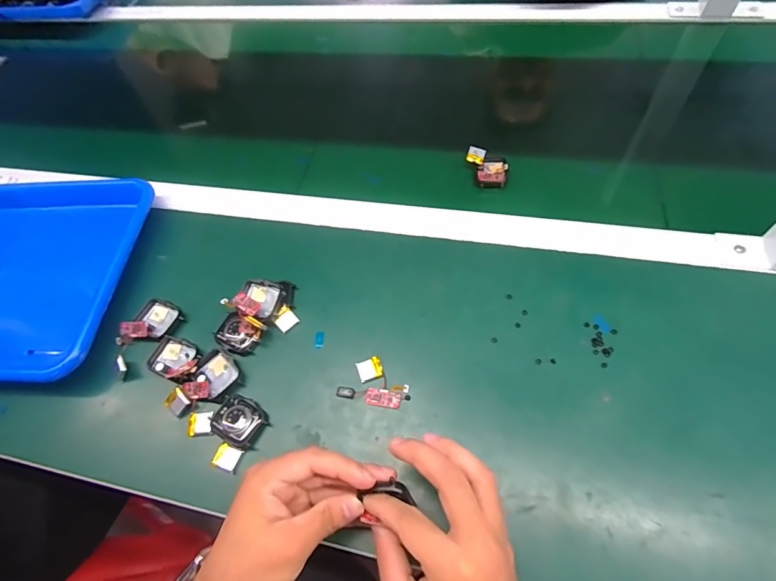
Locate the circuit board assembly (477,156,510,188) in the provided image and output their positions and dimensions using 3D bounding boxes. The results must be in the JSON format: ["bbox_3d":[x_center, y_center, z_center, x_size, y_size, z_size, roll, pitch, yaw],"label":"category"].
[{"bbox_3d":[0.123,-0.139,0.497,0.032,0.010,0.044,11,62,14],"label":"circuit board assembly"}]

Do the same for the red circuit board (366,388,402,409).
[{"bbox_3d":[-0.004,0.094,0.372,0.031,0.004,0.015,4,60,10],"label":"red circuit board"}]

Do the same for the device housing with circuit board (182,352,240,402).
[{"bbox_3d":[-0.164,0.084,0.398,0.041,0.008,0.049,36,70,24],"label":"device housing with circuit board"}]

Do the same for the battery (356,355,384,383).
[{"bbox_3d":[-0.017,0.071,0.385,0.023,0.004,0.019,-25,60,-7],"label":"battery"}]

